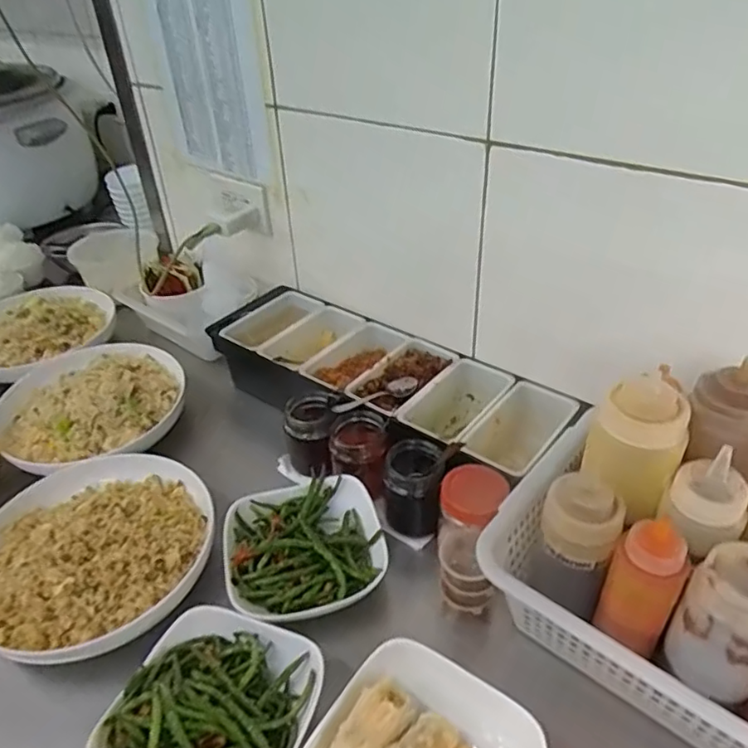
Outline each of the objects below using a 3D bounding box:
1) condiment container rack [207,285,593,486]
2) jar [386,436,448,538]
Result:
[{"bbox_3d":[0.000,0.019,0.765,0.442,0.112,0.182,24,44,33],"label":"condiment container rack"},{"bbox_3d":[0.044,0.115,0.621,0.057,0.088,0.055,-2,36,2],"label":"jar"}]

